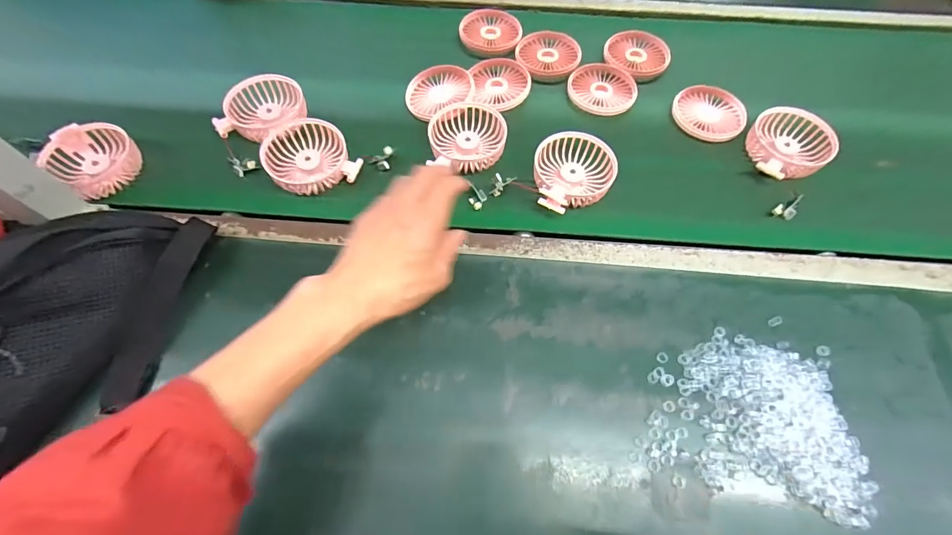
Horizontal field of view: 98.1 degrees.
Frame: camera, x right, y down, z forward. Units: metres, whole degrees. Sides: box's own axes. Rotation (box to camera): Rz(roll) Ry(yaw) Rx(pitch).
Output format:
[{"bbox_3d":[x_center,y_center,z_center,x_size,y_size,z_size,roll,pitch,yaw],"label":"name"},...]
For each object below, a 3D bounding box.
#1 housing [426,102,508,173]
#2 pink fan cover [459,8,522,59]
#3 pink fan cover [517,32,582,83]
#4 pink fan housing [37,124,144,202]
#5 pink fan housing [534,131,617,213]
[{"bbox_3d":[-0.009,-0.150,0.482,0.086,0.028,0.086,1,65,1],"label":"housing"},{"bbox_3d":[0.022,-0.338,0.592,0.084,0.018,0.084,3,65,2],"label":"pink fan cover"},{"bbox_3d":[0.100,-0.290,0.566,0.084,0.012,0.086,-4,65,-1],"label":"pink fan cover"},{"bbox_3d":[-0.427,-0.123,0.461,0.087,0.032,0.080,28,68,13],"label":"pink fan housing"},{"bbox_3d":[0.109,-0.105,0.460,0.087,0.031,0.099,2,65,2],"label":"pink fan housing"}]

